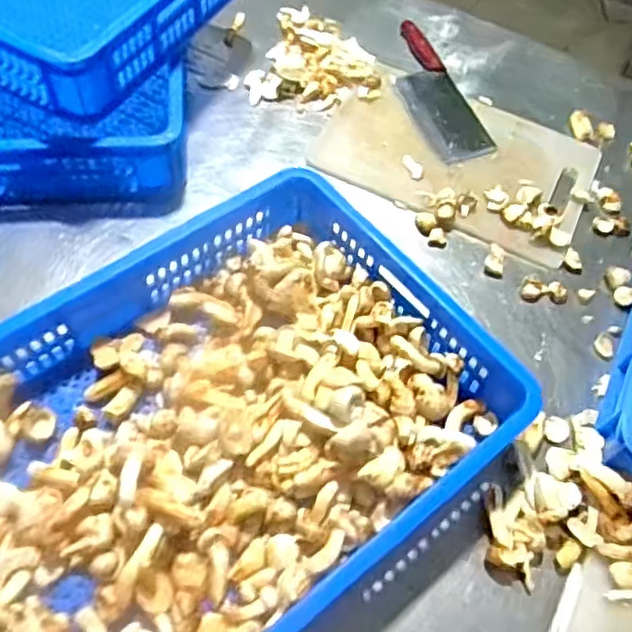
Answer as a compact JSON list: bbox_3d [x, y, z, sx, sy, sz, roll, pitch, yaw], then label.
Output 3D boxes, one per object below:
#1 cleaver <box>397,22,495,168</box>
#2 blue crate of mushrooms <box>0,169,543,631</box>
[{"bbox_3d":[0.179,-0.361,1.014,0.101,0.017,0.304,-12,59,-11],"label":"cleaver"},{"bbox_3d":[-0.113,0.124,0.657,0.583,0.106,0.421,-35,66,-23],"label":"blue crate of mushrooms"}]

